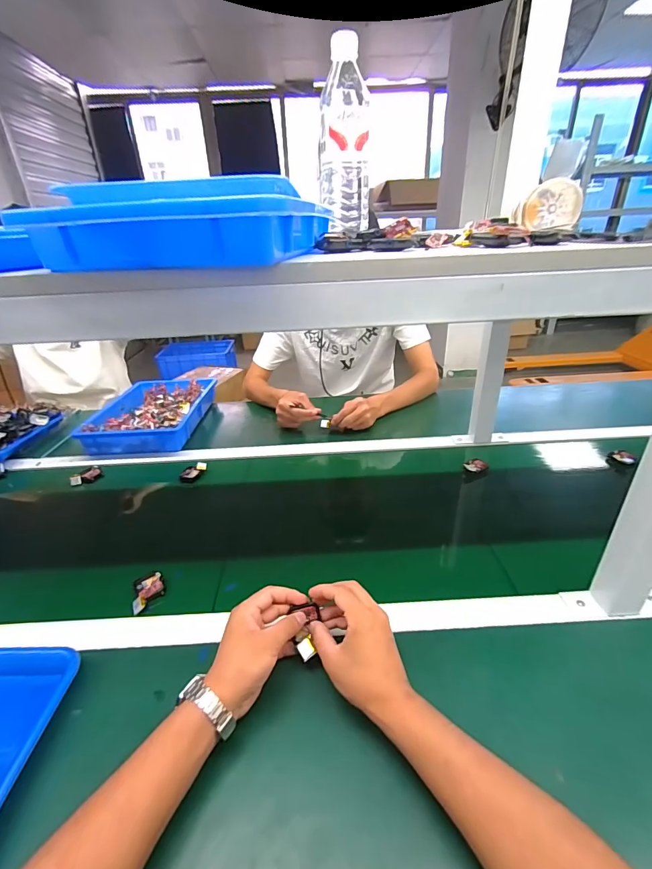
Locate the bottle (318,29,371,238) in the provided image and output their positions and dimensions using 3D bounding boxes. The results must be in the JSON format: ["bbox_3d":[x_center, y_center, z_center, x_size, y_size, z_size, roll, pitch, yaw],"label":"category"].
[{"bbox_3d":[0.024,-0.362,0.477,0.059,0.192,0.079,22,37,36],"label":"bottle"}]

